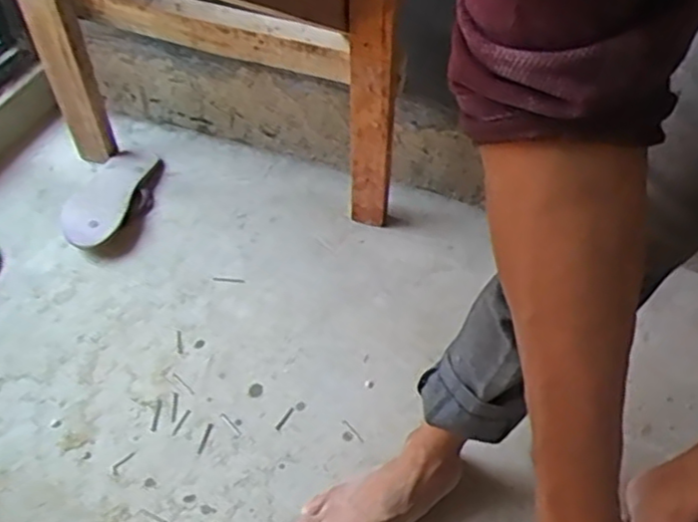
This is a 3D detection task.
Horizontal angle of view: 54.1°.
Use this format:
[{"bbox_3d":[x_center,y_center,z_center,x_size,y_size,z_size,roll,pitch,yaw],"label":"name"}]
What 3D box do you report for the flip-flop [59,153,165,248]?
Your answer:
[{"bbox_3d":[-0.358,-0.106,1.042,0.097,0.064,0.202,5,50,0],"label":"flip-flop"}]

